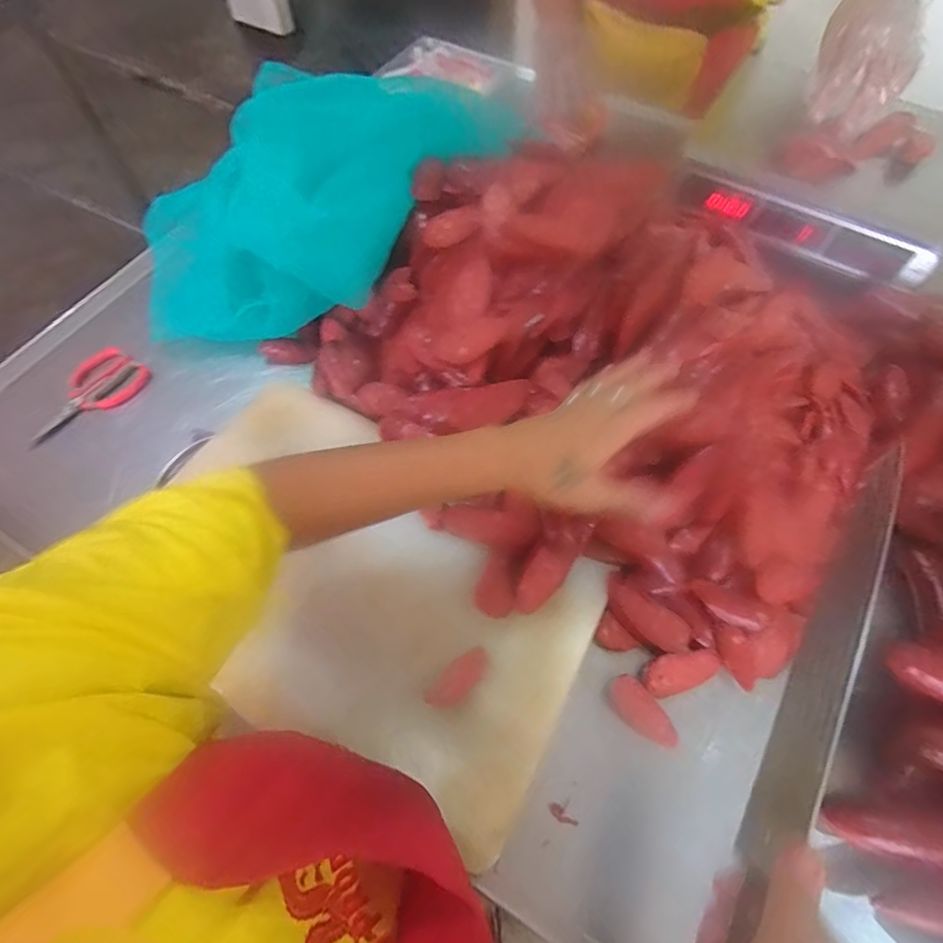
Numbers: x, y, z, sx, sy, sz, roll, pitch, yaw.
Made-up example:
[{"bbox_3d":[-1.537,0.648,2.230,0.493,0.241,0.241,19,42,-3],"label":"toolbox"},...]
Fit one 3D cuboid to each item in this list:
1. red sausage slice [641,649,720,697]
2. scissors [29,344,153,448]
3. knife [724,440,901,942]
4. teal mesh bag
[{"bbox_3d":[0.192,0.180,0.443,0.076,0.017,0.032,-11,65,-6],"label":"red sausage slice"},{"bbox_3d":[-0.463,-0.089,0.588,0.080,0.013,0.142,35,69,15],"label":"scissors"},{"bbox_3d":[0.201,0.172,0.301,0.016,0.046,0.404,23,80,10],"label":"knife"},{"bbox_3d":[-0.180,-0.287,0.532,0.485,0.183,0.125,-32,67,7],"label":"teal mesh bag"}]

